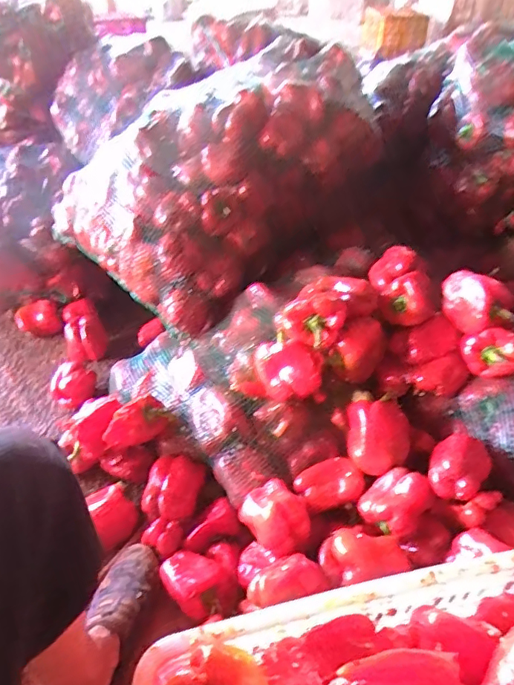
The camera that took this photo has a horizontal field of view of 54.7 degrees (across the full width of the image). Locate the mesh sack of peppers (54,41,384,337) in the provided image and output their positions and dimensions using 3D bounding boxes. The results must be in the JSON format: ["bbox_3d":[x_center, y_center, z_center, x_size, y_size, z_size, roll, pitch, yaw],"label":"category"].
[{"bbox_3d":[-0.073,-0.399,1.136,0.485,0.361,0.653,31,49,30],"label":"mesh sack of peppers"}]

